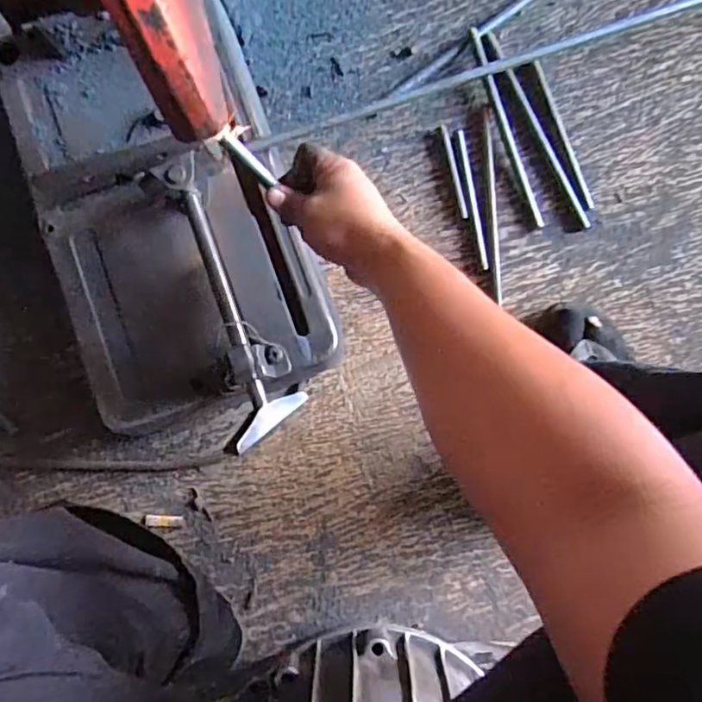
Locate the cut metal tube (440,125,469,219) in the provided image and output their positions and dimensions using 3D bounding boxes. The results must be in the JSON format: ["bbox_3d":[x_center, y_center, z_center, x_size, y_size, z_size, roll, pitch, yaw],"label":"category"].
[{"bbox_3d":[0.119,-0.207,0.670,0.008,0.011,0.113,-13,85,-1],"label":"cut metal tube"}]

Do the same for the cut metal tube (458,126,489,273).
[{"bbox_3d":[0.139,-0.175,0.664,0.008,0.009,0.164,-10,85,-1],"label":"cut metal tube"}]

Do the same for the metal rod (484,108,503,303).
[{"bbox_3d":[0.163,-0.169,0.665,0.008,0.005,0.220,-3,85,0],"label":"metal rod"}]

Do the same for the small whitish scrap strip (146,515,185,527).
[{"bbox_3d":[-0.206,0.188,0.640,0.042,0.006,0.012,2,85,0],"label":"small whitish scrap strip"}]

